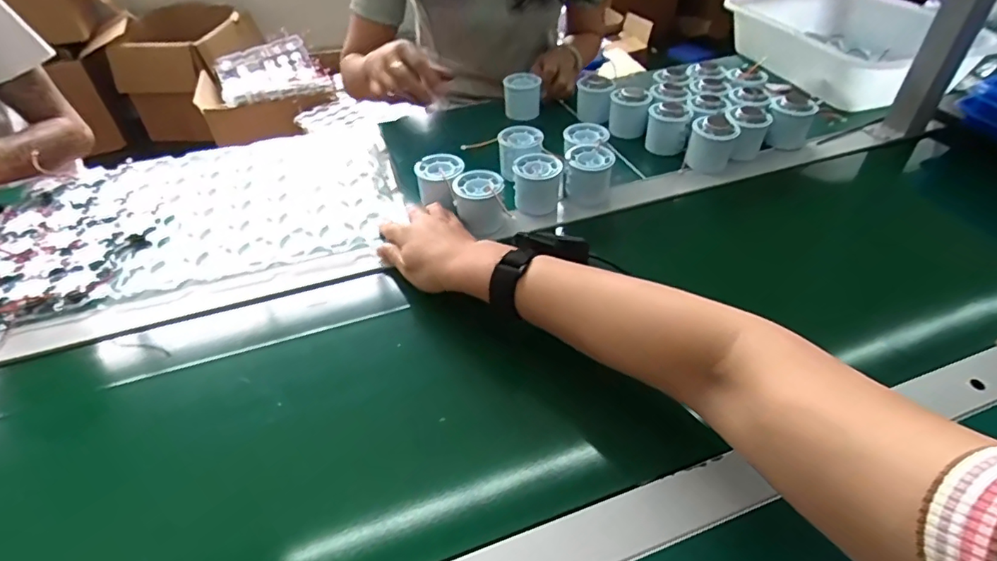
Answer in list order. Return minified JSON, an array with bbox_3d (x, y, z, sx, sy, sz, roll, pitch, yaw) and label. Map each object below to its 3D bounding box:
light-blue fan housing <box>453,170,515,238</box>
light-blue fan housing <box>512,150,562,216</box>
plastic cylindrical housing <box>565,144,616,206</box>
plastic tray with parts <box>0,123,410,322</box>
[{"bbox_3d":[-0.019,-0.084,0.599,0.059,0.059,0.064,7,44,10],"label":"light-blue fan housing"},{"bbox_3d":[0.045,-0.114,0.625,0.052,0.052,0.054,-1,43,1],"label":"light-blue fan housing"},{"bbox_3d":[0.108,-0.127,0.636,0.056,0.056,0.050,4,44,6],"label":"plastic cylindrical housing"},{"bbox_3d":[-0.353,-0.097,0.646,0.441,0.023,0.298,-14,45,-12],"label":"plastic tray with parts"}]

